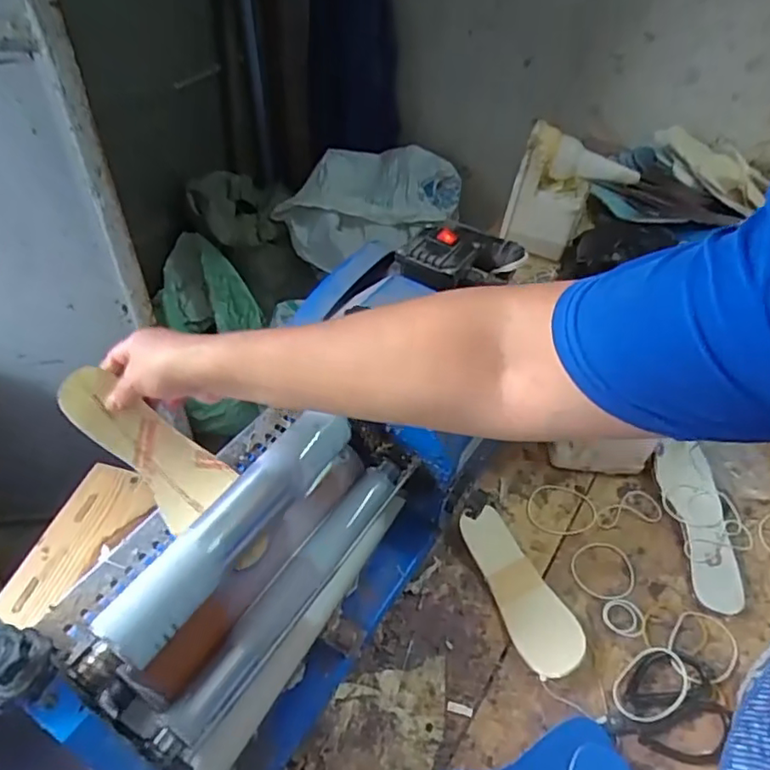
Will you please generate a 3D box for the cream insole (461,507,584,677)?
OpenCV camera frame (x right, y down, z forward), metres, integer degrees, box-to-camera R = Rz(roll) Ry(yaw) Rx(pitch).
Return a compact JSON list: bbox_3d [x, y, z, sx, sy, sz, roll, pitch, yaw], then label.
[{"bbox_3d":[0.148,0.216,0.639,0.071,0.023,0.183,-13,50,-16],"label":"cream insole"}]

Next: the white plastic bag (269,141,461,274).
[{"bbox_3d":[-0.033,-0.456,1.511,0.466,0.186,0.259,-2,48,-6],"label":"white plastic bag"}]

